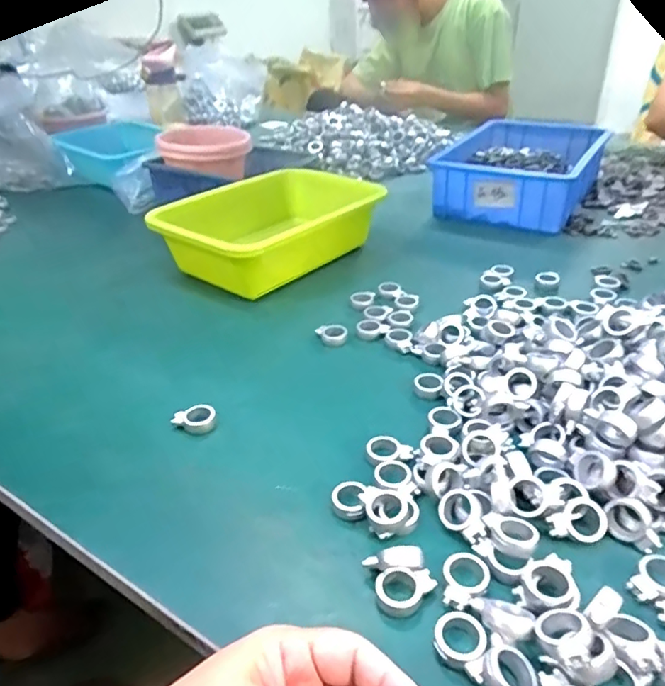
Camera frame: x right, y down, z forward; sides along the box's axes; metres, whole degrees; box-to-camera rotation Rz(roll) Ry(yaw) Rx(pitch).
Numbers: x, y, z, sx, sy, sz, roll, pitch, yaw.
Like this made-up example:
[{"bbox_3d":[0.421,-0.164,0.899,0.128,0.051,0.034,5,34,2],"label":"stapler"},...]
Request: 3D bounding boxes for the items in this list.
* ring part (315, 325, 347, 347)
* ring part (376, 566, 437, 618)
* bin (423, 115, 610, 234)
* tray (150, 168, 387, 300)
[{"bbox_3d":[0.000,-0.008,0.550,0.031,0.015,0.019,-7,33,-8],"label":"ring part"},{"bbox_3d":[0.042,0.138,0.314,0.034,0.015,0.021,-13,34,-16],"label":"ring part"},{"bbox_3d":[0.297,-0.271,0.873,0.202,0.082,0.307,18,38,28],"label":"bin"},{"bbox_3d":[-0.074,-0.148,0.713,0.199,0.078,0.292,20,39,31],"label":"tray"}]

